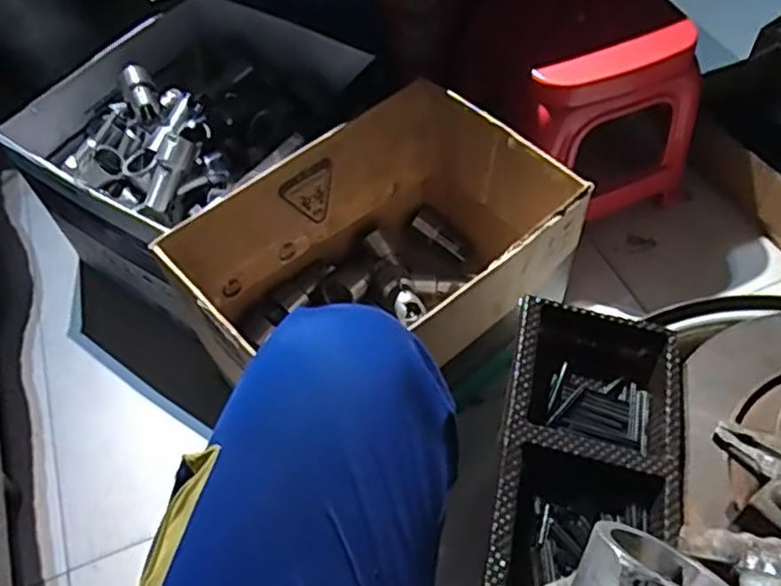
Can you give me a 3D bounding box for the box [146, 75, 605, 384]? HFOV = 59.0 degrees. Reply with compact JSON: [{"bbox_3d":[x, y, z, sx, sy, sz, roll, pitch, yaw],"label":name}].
[{"bbox_3d":[-0.008,-0.008,0.803,0.380,0.252,0.261,-35,59,-19],"label":"box"}]

